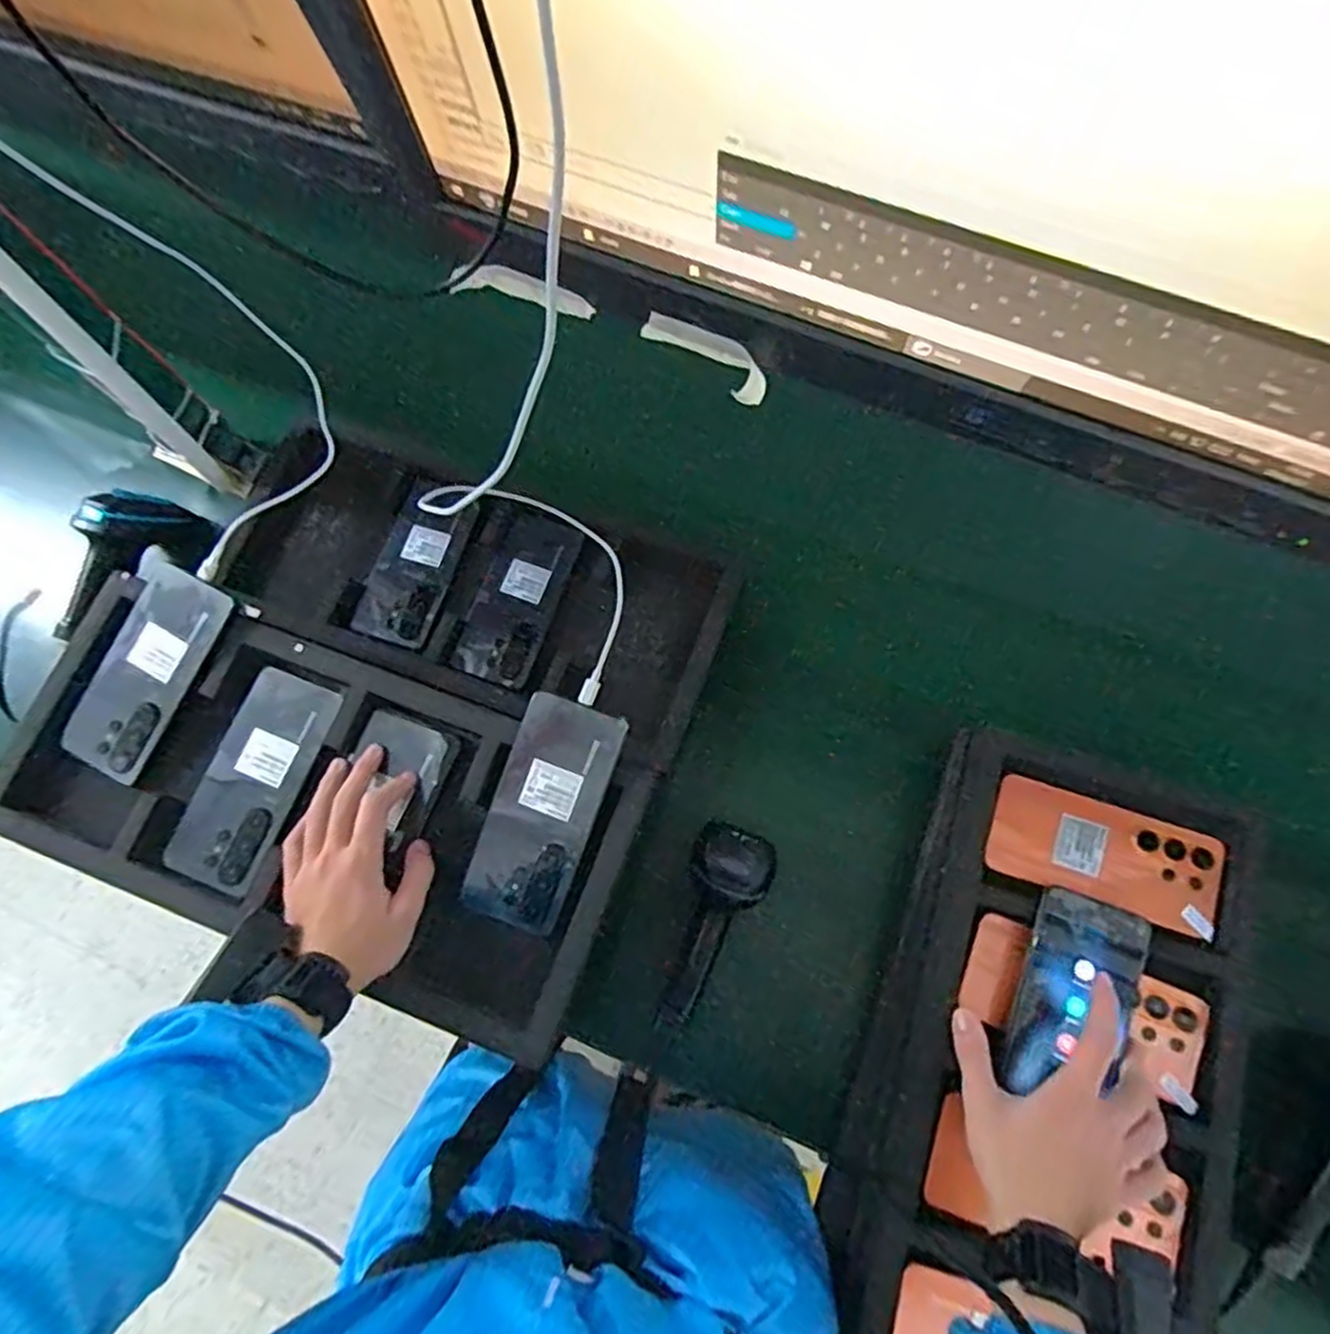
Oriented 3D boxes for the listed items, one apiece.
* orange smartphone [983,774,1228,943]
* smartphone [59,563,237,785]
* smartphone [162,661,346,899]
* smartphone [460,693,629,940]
[{"bbox_3d":[0.345,0.146,0.574,0.173,0.011,0.077,18,76,7],"label":"orange smartphone"},{"bbox_3d":[-0.425,0.004,0.601,0.078,0.016,0.171,27,87,2],"label":"smartphone"},{"bbox_3d":[-0.331,0.090,0.591,0.081,0.011,0.171,22,76,8],"label":"smartphone"},{"bbox_3d":[-0.091,0.109,0.552,0.077,0.008,0.168,20,86,6],"label":"smartphone"}]

